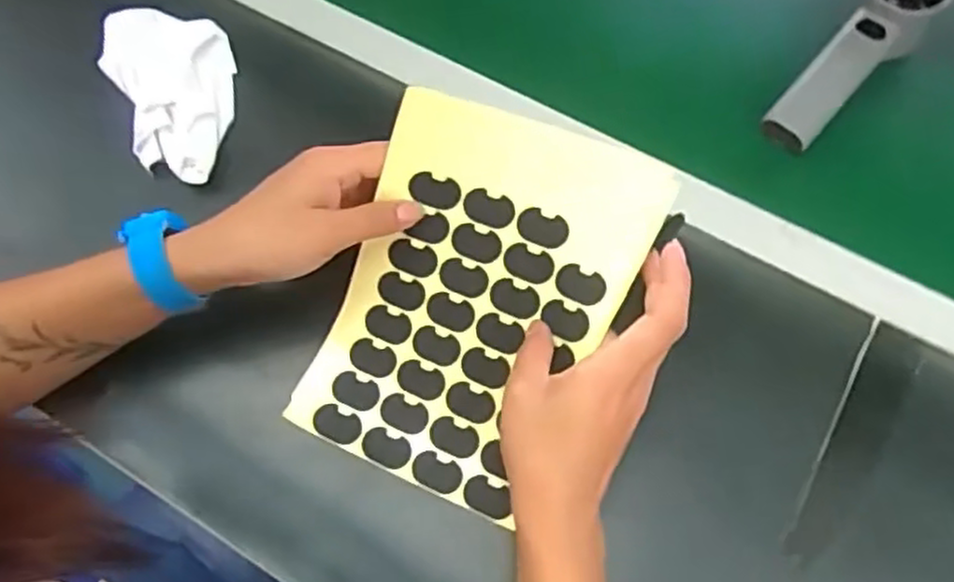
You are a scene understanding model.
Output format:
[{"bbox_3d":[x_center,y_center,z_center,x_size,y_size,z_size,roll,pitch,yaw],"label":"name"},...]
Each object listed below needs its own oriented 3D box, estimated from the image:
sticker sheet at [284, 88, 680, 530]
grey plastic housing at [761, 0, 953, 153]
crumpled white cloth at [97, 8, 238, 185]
[{"bbox_3d":[-0.003,0.006,0.420,0.148,0.028,0.210,25,98,9],"label":"sticker sheet"},{"bbox_3d":[0.252,-0.159,0.499,0.050,0.041,0.155,42,91,17],"label":"grey plastic housing"},{"bbox_3d":[-0.206,-0.143,0.505,0.078,0.031,0.143,-18,67,-7],"label":"crumpled white cloth"}]

